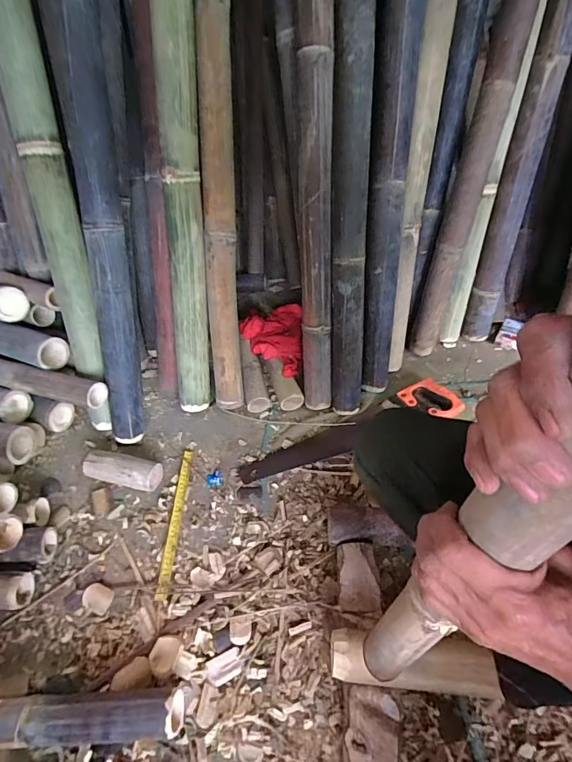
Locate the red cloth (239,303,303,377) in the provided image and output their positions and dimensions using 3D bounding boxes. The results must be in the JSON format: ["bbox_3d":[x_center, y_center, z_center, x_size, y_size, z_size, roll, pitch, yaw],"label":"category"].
[{"bbox_3d":[-0.039,-0.099,1.039,0.149,0.066,0.218,-1,47,4],"label":"red cloth"}]

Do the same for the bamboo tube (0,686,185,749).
[{"bbox_3d":[-0.282,0.480,0.589,0.271,0.062,0.058,-4,47,1],"label":"bamboo tube"}]

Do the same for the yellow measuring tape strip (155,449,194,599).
[{"bbox_3d":[-0.216,0.267,0.818,0.021,0.008,0.299,-2,47,3],"label":"yellow measuring tape strip"}]

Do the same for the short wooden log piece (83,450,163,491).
[{"bbox_3d":[-0.335,0.186,0.860,0.159,0.058,0.058,8,49,12],"label":"short wooden log piece"}]

